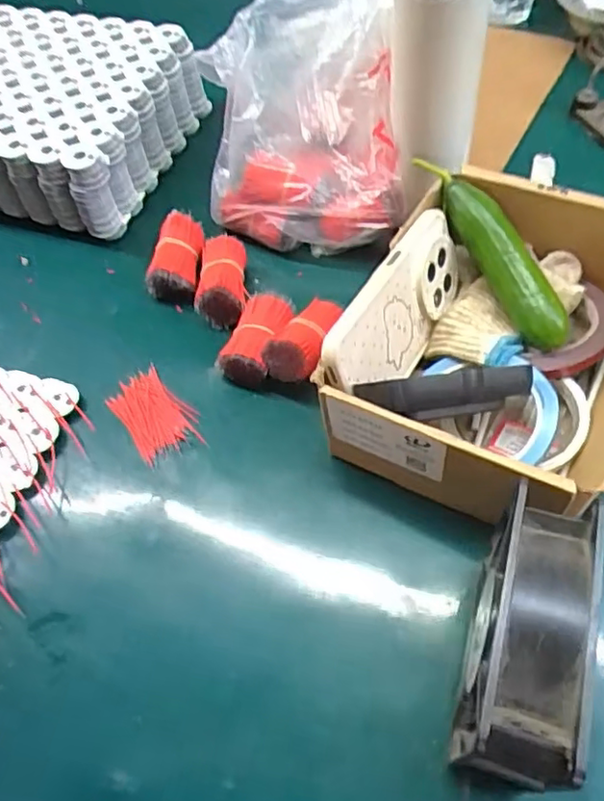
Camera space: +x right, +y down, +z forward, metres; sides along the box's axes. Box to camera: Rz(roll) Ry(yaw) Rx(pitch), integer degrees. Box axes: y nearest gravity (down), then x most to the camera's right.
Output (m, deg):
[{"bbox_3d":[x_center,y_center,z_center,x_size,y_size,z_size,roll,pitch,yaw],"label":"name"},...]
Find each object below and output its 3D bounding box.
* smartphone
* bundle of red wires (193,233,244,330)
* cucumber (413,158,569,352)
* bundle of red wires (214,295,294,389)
[{"bbox_3d":[0.067,-0.057,0.425,0.009,0.076,0.158,10,49,39],"label":"smartphone"},{"bbox_3d":[-0.065,-0.097,0.507,0.037,0.034,0.076,-3,57,2],"label":"bundle of red wires"},{"bbox_3d":[0.136,-0.109,0.442,0.029,0.028,0.162,-25,75,-12],"label":"cucumber"},{"bbox_3d":[-0.032,-0.047,0.473,0.039,0.033,0.069,19,60,15],"label":"bundle of red wires"}]

